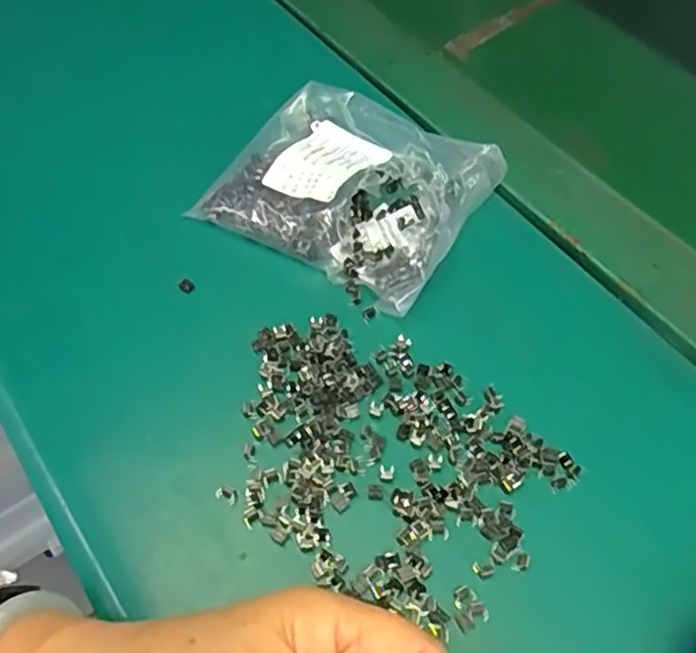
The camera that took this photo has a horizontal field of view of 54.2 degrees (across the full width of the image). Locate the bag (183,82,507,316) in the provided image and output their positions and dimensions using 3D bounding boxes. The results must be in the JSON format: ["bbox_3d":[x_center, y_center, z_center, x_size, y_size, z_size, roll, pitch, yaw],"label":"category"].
[{"bbox_3d":[0.004,-0.089,0.398,0.141,0.034,0.130,27,61,15],"label":"bag"}]

